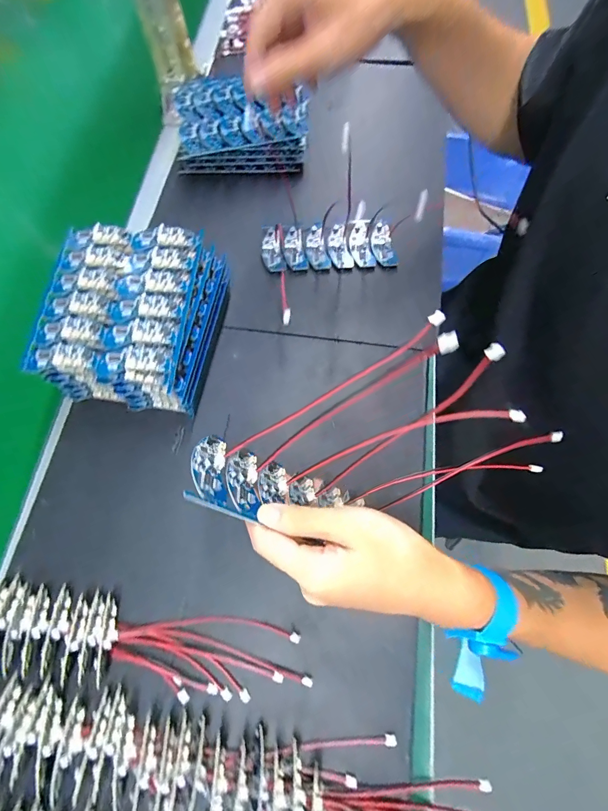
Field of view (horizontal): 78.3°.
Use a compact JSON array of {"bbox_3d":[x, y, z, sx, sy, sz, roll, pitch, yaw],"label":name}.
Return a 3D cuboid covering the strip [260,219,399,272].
[{"bbox_3d":[0.028,-0.192,0.443,0.154,0.020,0.067,1,70,0],"label":"strip"}]

